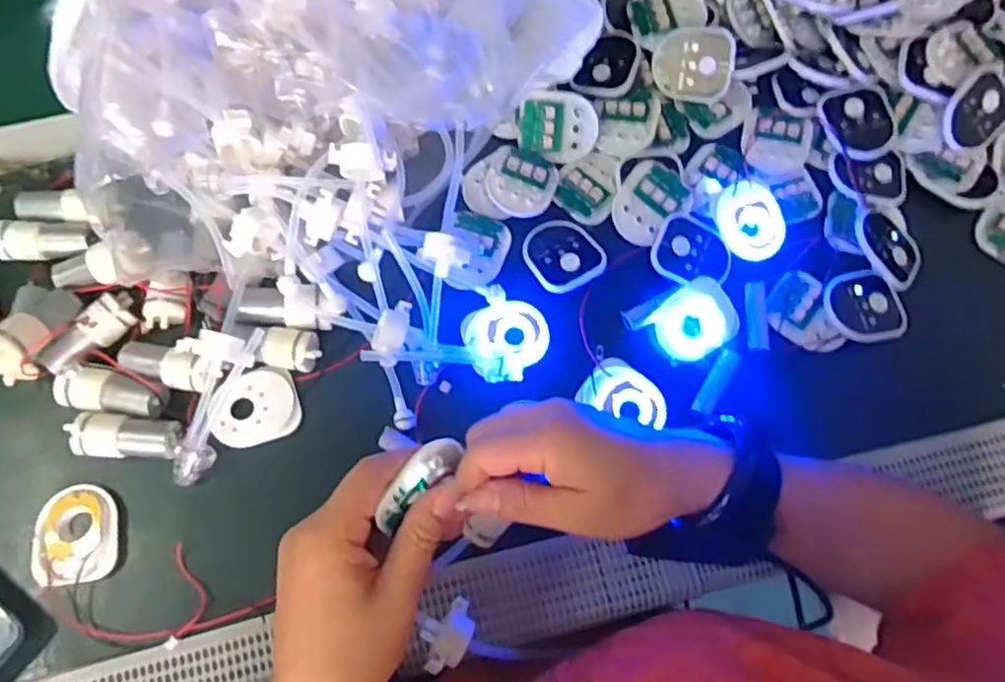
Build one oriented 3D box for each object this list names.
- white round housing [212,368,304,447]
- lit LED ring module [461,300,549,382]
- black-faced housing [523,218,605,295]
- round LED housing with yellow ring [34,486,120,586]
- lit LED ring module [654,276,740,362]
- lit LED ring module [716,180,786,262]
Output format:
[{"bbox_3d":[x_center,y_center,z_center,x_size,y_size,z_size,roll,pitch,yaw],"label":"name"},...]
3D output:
[{"bbox_3d":[-0.162,0.045,0.433,0.054,0.015,0.045,-20,71,-8],"label":"white round housing"},{"bbox_3d":[0.005,0.000,0.444,0.055,0.020,0.057,-19,71,-7],"label":"lit LED ring module"},{"bbox_3d":[0.042,-0.064,0.468,0.051,0.009,0.059,-27,73,-10],"label":"black-faced housing"},{"bbox_3d":[-0.259,0.120,0.403,0.045,0.016,0.056,-3,70,-1],"label":"round LED housing with yellow ring"},{"bbox_3d":[0.134,-0.015,0.453,0.059,0.007,0.048,-27,72,-10],"label":"lit LED ring module"},{"bbox_3d":[0.182,-0.088,0.472,0.047,0.011,0.057,-9,70,-4],"label":"lit LED ring module"}]

